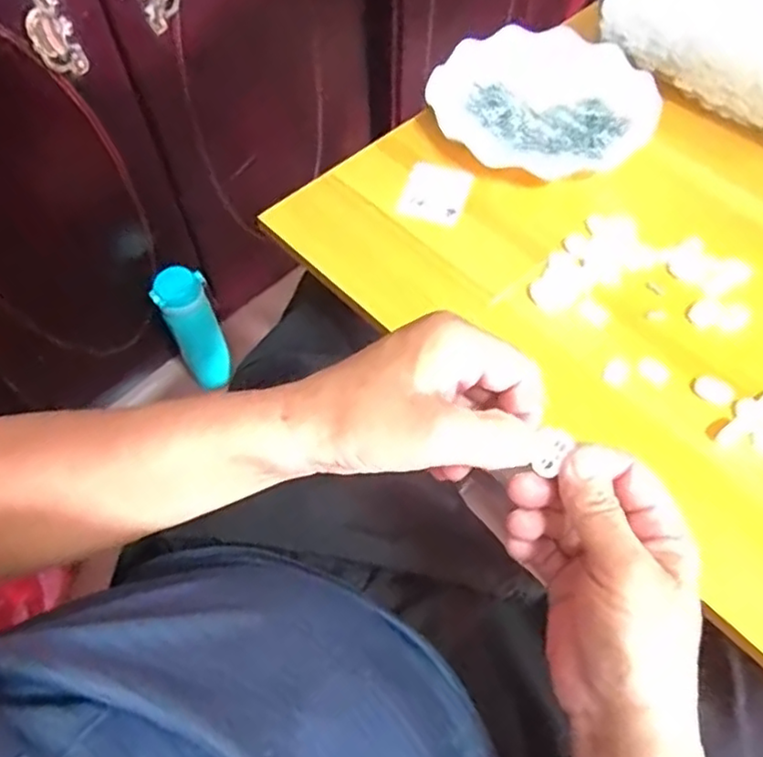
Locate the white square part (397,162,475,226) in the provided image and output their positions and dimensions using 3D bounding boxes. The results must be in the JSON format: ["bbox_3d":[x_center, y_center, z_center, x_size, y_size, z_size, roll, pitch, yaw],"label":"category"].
[{"bbox_3d":[0.044,-0.149,0.527,0.050,0.004,0.057,19,64,6],"label":"white square part"}]

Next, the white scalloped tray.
[{"bbox_3d":[0.138,-0.240,0.565,0.184,0.023,0.158,14,60,8],"label":"white scalloped tray"}]

